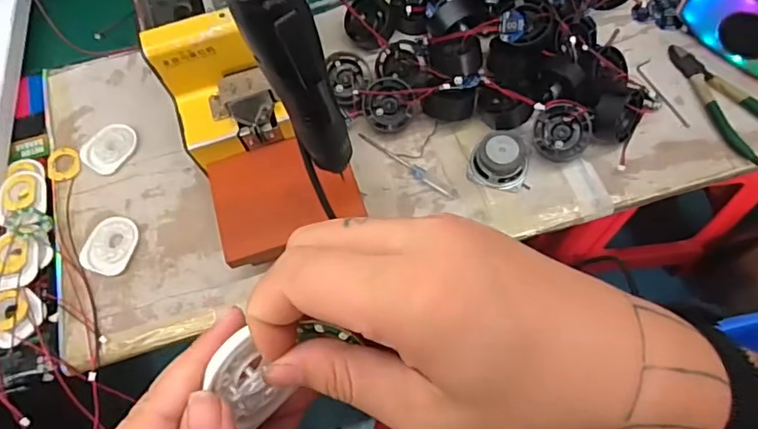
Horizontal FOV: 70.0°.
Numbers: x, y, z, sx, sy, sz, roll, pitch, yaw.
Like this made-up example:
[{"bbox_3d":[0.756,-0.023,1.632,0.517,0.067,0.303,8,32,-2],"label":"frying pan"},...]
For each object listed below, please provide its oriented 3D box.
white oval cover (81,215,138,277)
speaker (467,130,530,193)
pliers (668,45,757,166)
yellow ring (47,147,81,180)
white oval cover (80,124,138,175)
[{"bbox_3d":[-0.264,0.030,0.533,0.047,0.004,0.058,15,69,9],"label":"white oval cover"},{"bbox_3d":[0.119,-0.053,0.528,0.057,0.027,0.048,13,69,8],"label":"speaker"},{"bbox_3d":[0.346,-0.117,0.545,0.046,0.016,0.151,-28,69,-8],"label":"pliers"},{"bbox_3d":[-0.333,-0.055,0.572,0.033,0.004,0.041,-20,68,-5],"label":"yellow ring"},{"bbox_3d":[-0.286,-0.072,0.574,0.048,0.004,0.058,27,72,13],"label":"white oval cover"}]

